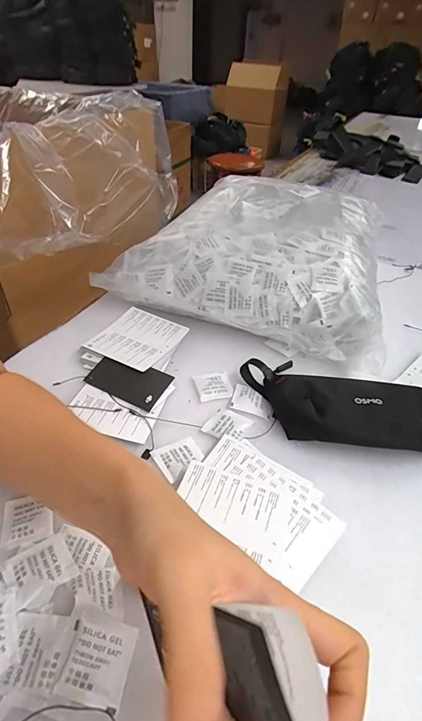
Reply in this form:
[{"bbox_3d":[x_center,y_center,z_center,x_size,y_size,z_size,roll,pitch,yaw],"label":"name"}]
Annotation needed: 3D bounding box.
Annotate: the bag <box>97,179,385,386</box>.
[{"bbox_3d":[0.093,-0.178,0.595,0.365,0.100,0.398,18,42,13],"label":"bag"}]

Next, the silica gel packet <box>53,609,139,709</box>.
[{"bbox_3d":[-0.069,0.182,0.233,0.039,0.006,0.042,27,44,-9],"label":"silica gel packet"}]

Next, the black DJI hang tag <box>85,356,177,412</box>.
[{"bbox_3d":[-0.091,0.021,0.416,0.087,0.004,0.049,20,54,19],"label":"black DJI hang tag"}]

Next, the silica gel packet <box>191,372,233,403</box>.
[{"bbox_3d":[0.003,0.029,0.424,0.039,0.004,0.039,-6,42,-14],"label":"silica gel packet"}]

